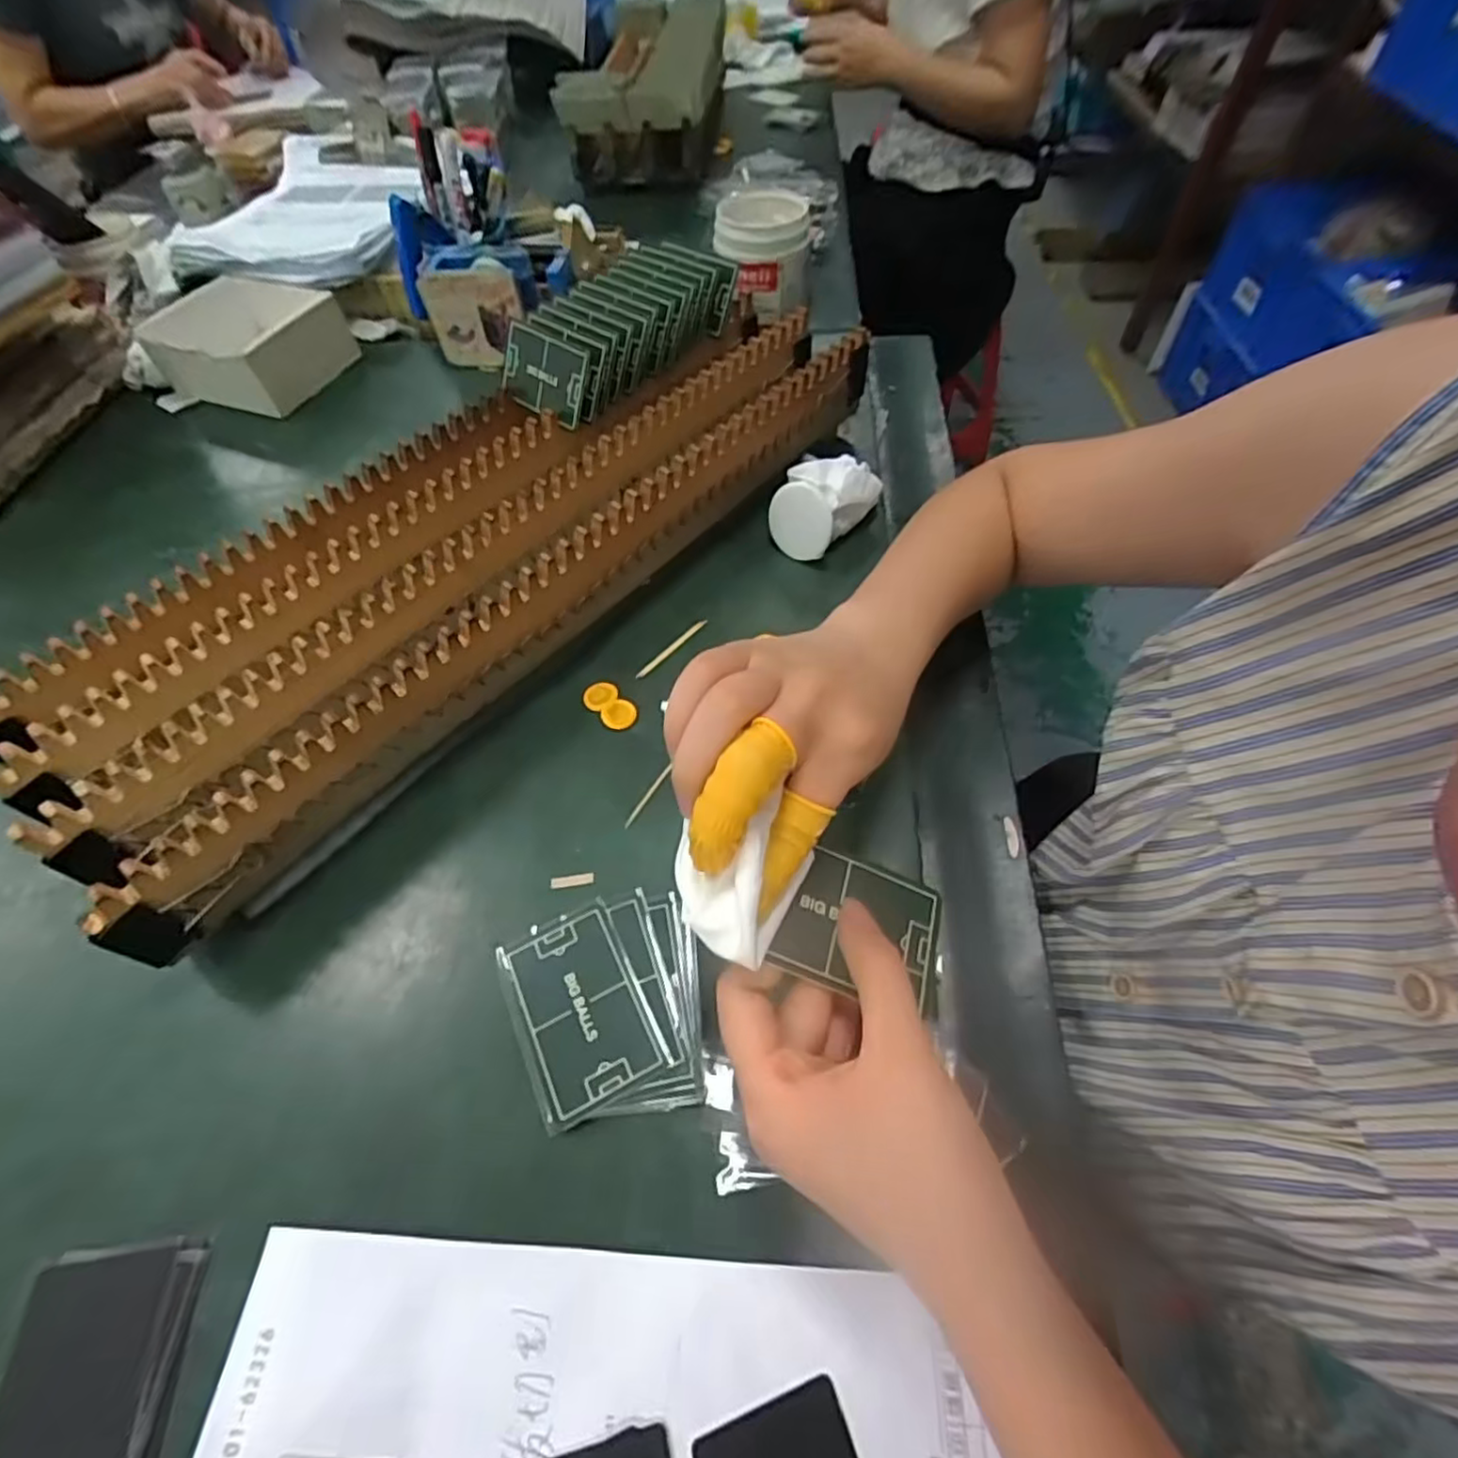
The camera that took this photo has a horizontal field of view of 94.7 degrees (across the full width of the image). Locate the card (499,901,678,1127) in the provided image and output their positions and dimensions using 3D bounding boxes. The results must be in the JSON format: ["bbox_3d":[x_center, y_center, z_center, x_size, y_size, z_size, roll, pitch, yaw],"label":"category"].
[{"bbox_3d":[-0.071,0.129,0.314,0.057,0.004,0.086,-25,58,-13],"label":"card"}]

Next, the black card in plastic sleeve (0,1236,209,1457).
[{"bbox_3d":[-0.241,0.250,0.252,0.064,0.007,0.091,-5,55,-4],"label":"black card in plastic sleeve"}]

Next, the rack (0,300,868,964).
[{"bbox_3d":[-0.151,-0.129,0.456,0.196,0.081,0.574,34,64,23],"label":"rack"}]

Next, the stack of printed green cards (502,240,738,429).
[{"bbox_3d":[-0.081,-0.298,0.504,0.081,0.052,0.182,36,64,24],"label":"stack of printed green cards"}]

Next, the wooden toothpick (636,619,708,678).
[{"bbox_3d":[-0.037,-0.054,0.444,0.006,0.004,0.063,35,64,23],"label":"wooden toothpick"}]

